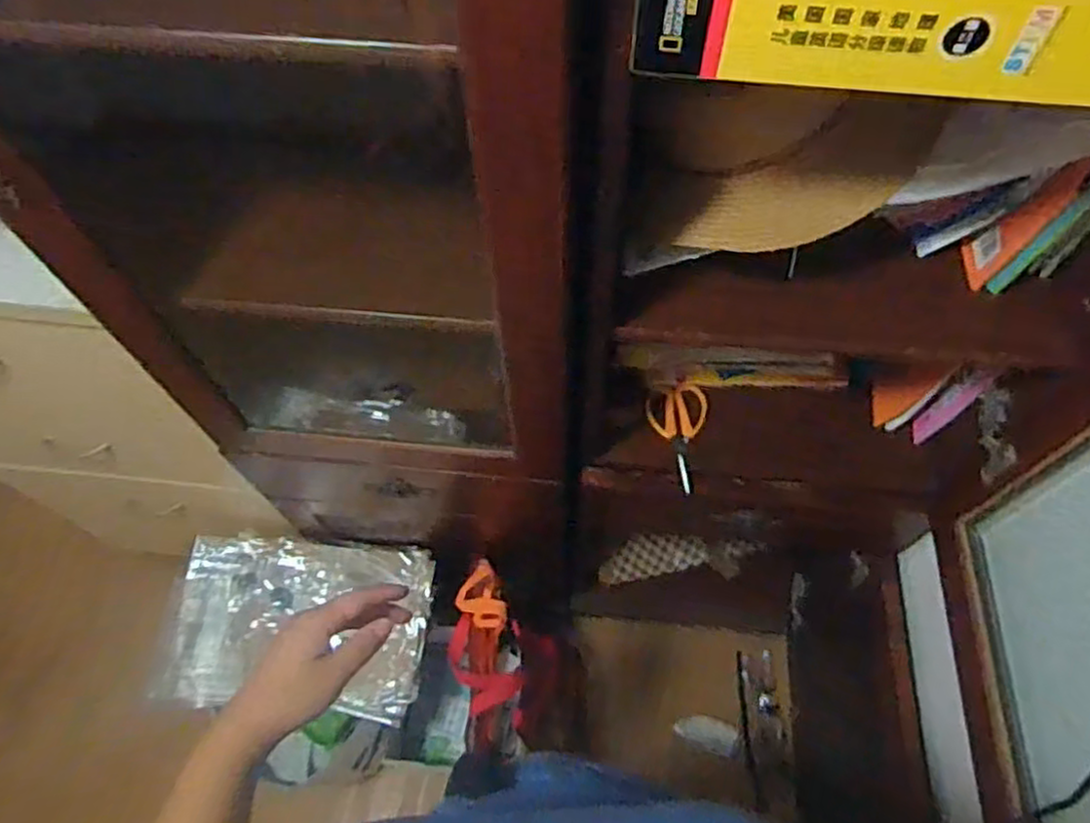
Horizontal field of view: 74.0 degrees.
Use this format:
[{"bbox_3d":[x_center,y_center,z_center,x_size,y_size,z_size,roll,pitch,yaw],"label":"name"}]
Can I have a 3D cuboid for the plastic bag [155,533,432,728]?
[{"bbox_3d":[-0.423,0.366,1.249,0.445,0.104,0.292,7,61,5],"label":"plastic bag"}]

